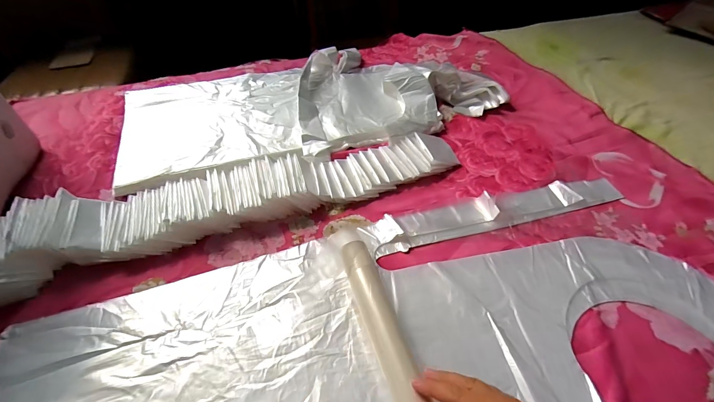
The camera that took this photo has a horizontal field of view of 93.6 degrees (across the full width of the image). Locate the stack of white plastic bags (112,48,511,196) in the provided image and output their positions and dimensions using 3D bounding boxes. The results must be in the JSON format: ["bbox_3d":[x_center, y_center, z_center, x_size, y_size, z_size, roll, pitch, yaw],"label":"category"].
[{"bbox_3d":[-0.087,-0.219,0.698,0.753,0.034,0.354,-16,53,-14],"label":"stack of white plastic bags"}]

